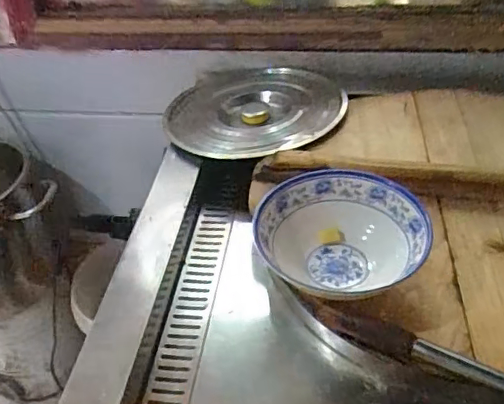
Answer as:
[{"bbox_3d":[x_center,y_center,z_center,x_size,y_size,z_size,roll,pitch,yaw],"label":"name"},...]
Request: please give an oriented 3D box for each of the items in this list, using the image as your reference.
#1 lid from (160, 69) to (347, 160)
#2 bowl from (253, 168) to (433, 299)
[{"bbox_3d":[-0.004,-0.162,0.999,0.323,0.064,0.312,-2,40,2],"label":"lid"},{"bbox_3d":[0.110,0.044,0.659,0.183,0.072,0.177,-2,40,2],"label":"bowl"}]

